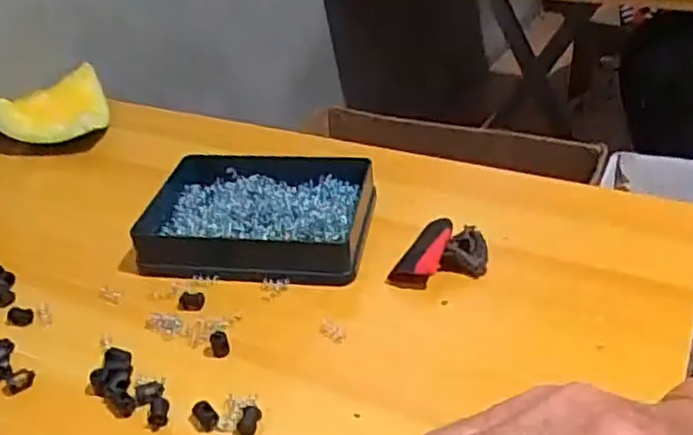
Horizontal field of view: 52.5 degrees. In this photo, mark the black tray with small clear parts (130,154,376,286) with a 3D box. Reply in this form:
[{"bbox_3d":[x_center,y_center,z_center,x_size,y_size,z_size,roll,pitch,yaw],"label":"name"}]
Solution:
[{"bbox_3d":[-0.062,-0.002,0.485,0.153,0.031,0.111,3,35,10],"label":"black tray with small clear parts"}]

